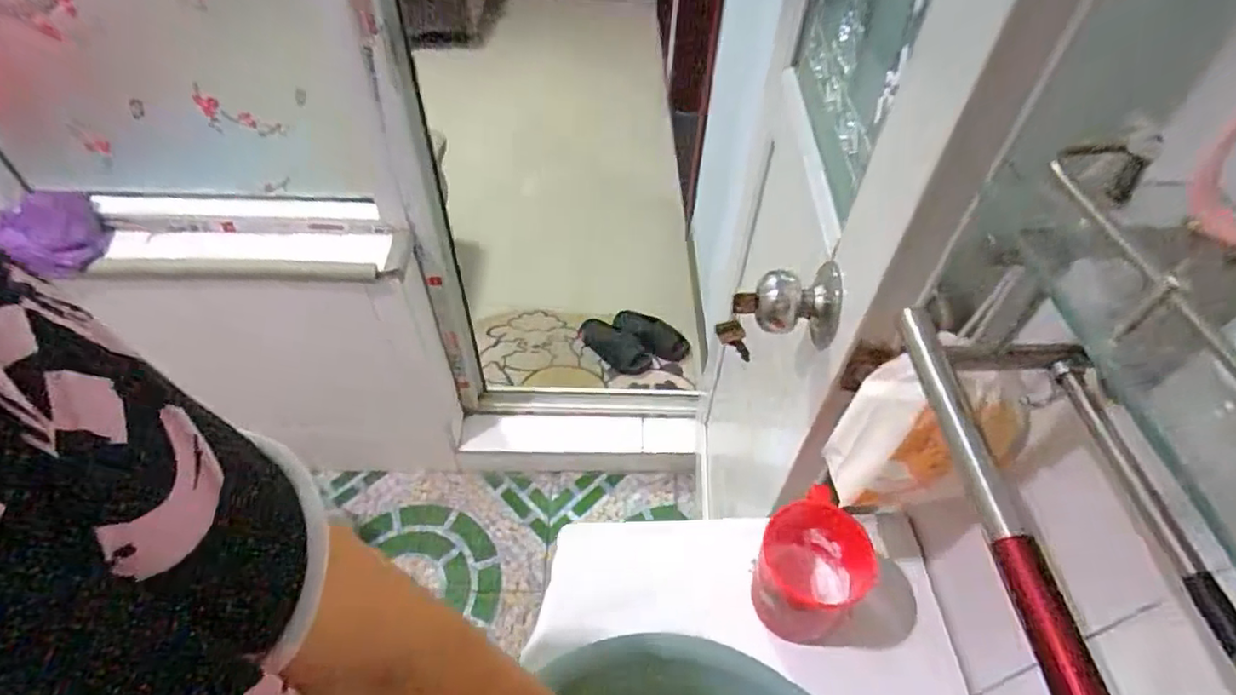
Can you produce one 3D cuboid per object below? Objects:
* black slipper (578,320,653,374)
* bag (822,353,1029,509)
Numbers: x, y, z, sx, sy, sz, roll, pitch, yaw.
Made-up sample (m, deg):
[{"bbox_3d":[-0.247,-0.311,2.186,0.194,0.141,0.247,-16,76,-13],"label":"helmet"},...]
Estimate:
[{"bbox_3d":[-0.006,-0.003,1.864,0.250,0.059,0.114,33,56,25],"label":"black slipper"},{"bbox_3d":[0.209,0.069,0.437,0.096,0.131,0.043,26,53,20],"label":"bag"}]

